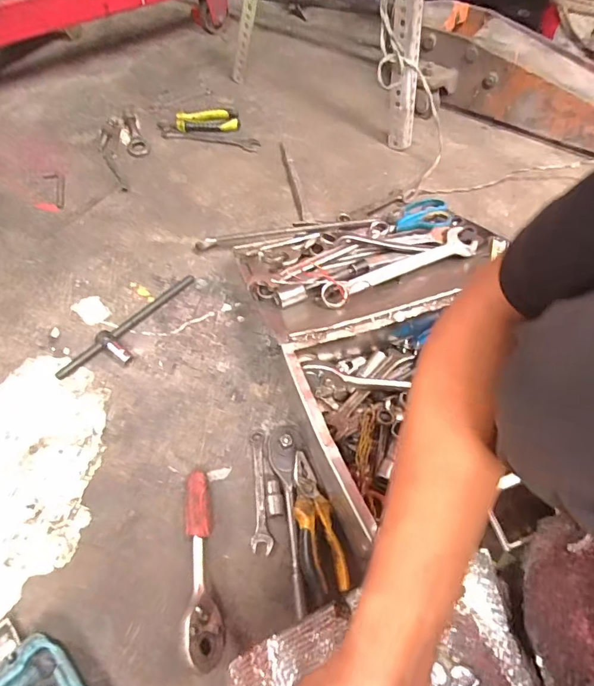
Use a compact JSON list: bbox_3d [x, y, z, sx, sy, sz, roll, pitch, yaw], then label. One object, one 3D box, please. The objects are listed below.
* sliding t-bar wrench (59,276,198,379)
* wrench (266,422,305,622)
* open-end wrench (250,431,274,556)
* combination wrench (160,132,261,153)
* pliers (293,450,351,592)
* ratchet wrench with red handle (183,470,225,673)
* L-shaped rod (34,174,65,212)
[{"bbox_3d":[-0.235,-0.020,0.655,0.065,0.020,0.245,35,63,18],"label":"sliding t-bar wrench"},{"bbox_3d":[-0.011,0.194,0.516,0.043,0.037,0.214,-2,58,-3],"label":"wrench"},{"bbox_3d":[-0.048,0.179,0.539,0.024,0.011,0.147,-5,58,-6],"label":"open-end wrench"},{"bbox_3d":[-0.187,-0.437,0.941,0.211,0.004,0.041,7,58,2],"label":"combination wrench"},{"bbox_3d":[0.019,0.200,0.501,0.047,0.017,0.150,-12,60,-11],"label":"pliers"},{"bbox_3d":[-0.108,0.238,0.482,0.035,0.042,0.196,-9,58,-8],"label":"ratchet wrench with red handle"},{"bbox_3d":[-0.473,-0.290,0.839,0.049,0.004,0.109,-9,58,-8],"label":"L-shaped rod"}]

